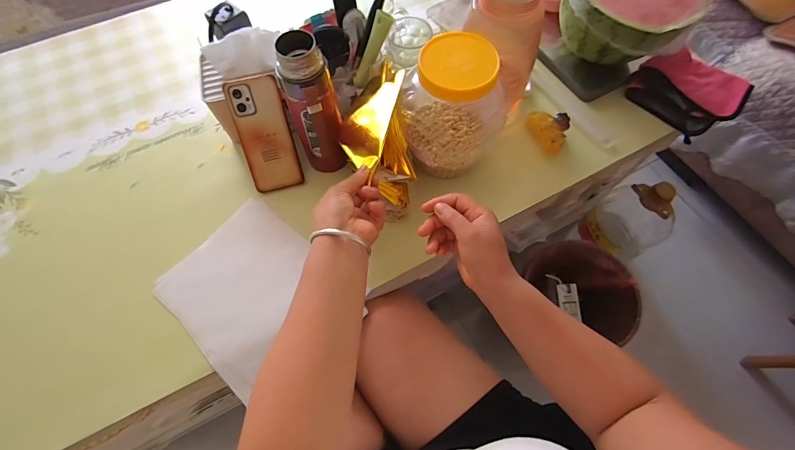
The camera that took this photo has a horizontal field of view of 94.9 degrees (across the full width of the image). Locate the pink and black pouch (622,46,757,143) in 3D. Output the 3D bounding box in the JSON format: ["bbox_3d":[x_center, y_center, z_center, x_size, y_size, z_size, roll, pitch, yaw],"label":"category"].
[{"bbox_3d":[0.498,-0.232,0.620,0.142,0.055,0.159,-36,70,-15],"label":"pink and black pouch"}]

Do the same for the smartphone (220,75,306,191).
[{"bbox_3d":[-0.199,-0.134,0.552,0.076,0.010,0.163,-14,110,-6],"label":"smartphone"}]

